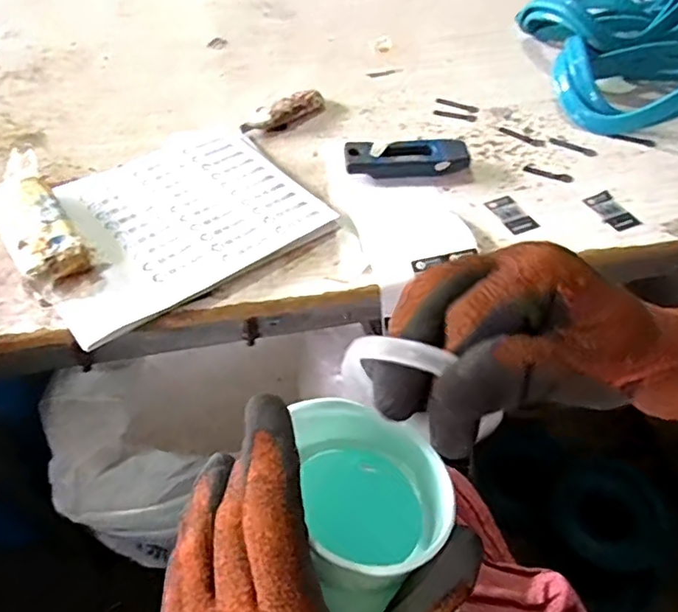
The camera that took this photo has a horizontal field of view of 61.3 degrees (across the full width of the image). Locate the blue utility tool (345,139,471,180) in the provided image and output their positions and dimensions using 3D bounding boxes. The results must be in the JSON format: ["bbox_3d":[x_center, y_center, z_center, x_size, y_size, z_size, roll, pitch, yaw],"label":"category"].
[{"bbox_3d":[0.073,-0.156,0.618,0.129,0.029,0.057,-3,50,-5],"label":"blue utility tool"}]

